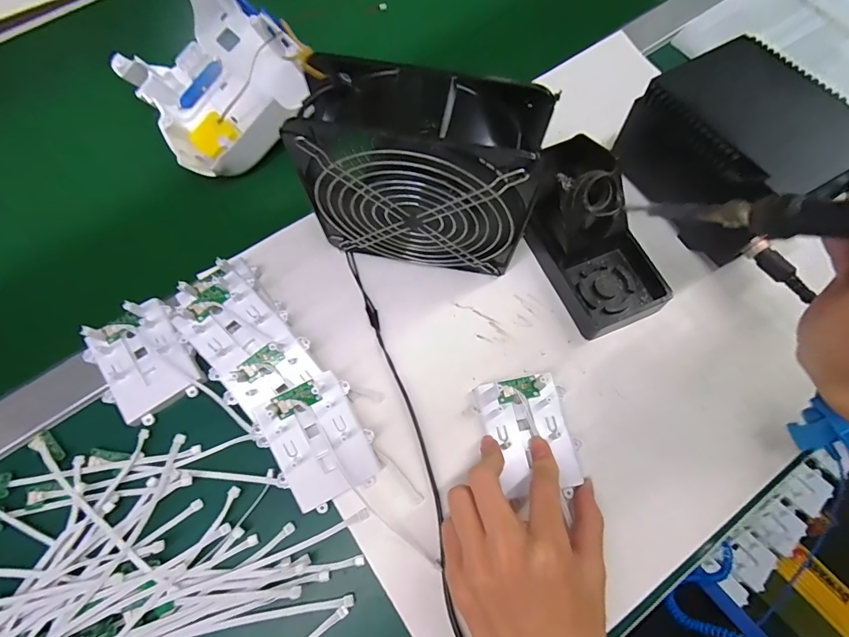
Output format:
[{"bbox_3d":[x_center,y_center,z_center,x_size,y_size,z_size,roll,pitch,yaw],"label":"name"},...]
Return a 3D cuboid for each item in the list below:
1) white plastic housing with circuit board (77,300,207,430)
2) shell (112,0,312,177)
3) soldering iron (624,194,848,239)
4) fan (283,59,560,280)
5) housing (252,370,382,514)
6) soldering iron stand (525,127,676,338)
[{"bbox_3d":[-0.214,0.032,0.325,0.065,0.024,0.080,-35,73,-11],"label":"white plastic housing with circuit board"},{"bbox_3d":[-0.192,-0.224,0.395,0.136,0.061,0.182,-37,74,-12],"label":"shell"},{"bbox_3d":[0.190,-0.045,0.194,0.014,0.017,0.198,-48,37,-15],"label":"soldering iron"},{"bbox_3d":[-0.003,-0.092,0.303,0.145,0.153,0.062,8,70,3],"label":"fan"},{"bbox_3d":[-0.074,0.086,0.301,0.065,0.016,0.082,-27,95,-9],"label":"housing"},{"bbox_3d":[0.135,-0.060,0.332,0.074,0.074,0.127,-24,71,-8],"label":"soldering iron stand"}]

